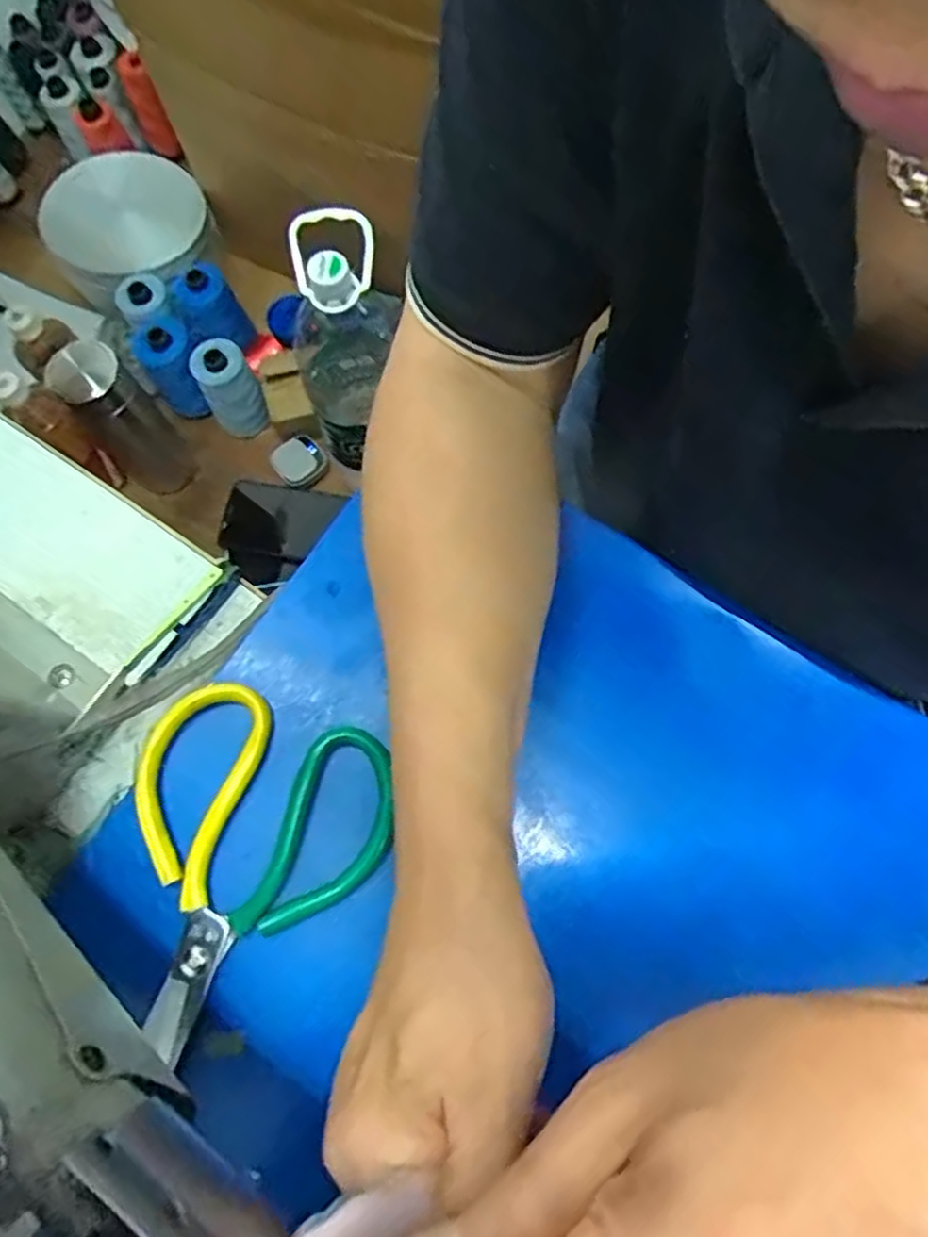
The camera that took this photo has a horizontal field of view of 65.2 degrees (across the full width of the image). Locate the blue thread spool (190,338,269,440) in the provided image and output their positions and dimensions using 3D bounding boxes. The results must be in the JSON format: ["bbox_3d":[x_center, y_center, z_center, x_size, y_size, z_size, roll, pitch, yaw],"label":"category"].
[{"bbox_3d":[-0.267,-0.264,0.834,0.059,0.113,0.054,-1,73,2],"label":"blue thread spool"}]

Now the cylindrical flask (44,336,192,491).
[{"bbox_3d":[-0.359,-0.209,0.774,0.070,0.196,0.067,-1,73,2],"label":"cylindrical flask"}]

